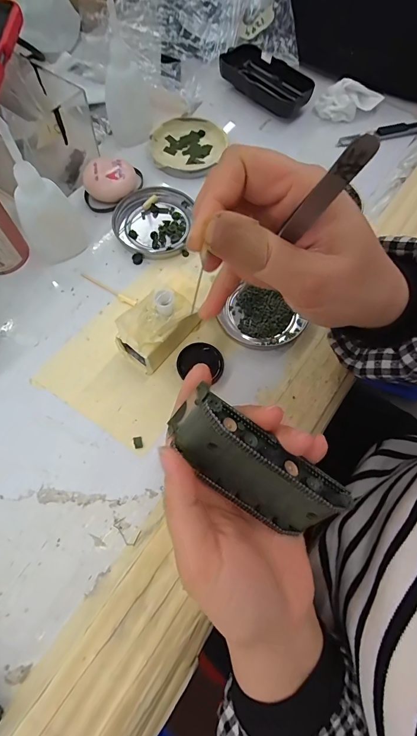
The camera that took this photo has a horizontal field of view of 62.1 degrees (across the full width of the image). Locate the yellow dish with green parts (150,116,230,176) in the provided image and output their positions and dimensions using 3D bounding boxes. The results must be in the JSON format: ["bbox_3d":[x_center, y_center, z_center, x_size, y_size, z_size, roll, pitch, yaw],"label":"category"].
[{"bbox_3d":[-0.024,-0.233,0.362,0.074,0.008,0.078,25,70,9],"label":"yellow dish with green parts"}]

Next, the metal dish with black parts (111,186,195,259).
[{"bbox_3d":[-0.054,-0.139,0.326,0.070,0.007,0.078,7,68,2],"label":"metal dish with black parts"}]

